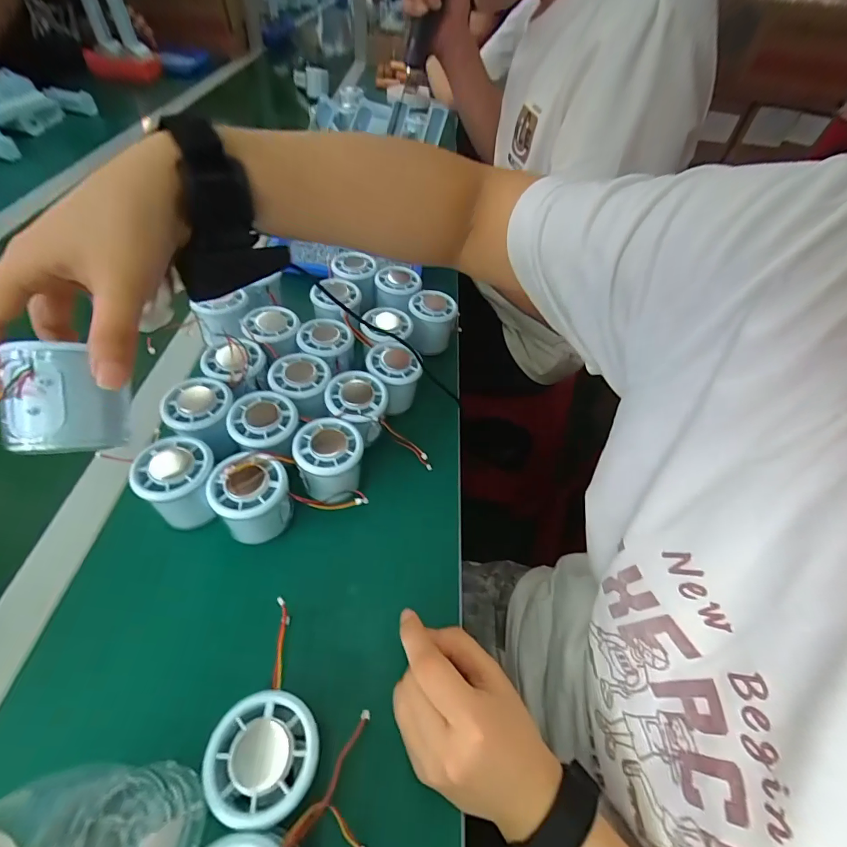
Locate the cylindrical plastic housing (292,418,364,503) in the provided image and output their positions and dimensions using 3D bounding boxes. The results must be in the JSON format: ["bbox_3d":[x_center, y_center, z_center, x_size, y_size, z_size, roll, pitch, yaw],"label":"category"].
[{"bbox_3d":[-0.081,0.031,0.361,0.055,0.039,0.060,2,51,-5],"label":"cylindrical plastic housing"}]

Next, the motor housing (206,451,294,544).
[{"bbox_3d":[-0.137,0.061,0.336,0.058,0.049,0.056,3,51,-4],"label":"motor housing"}]

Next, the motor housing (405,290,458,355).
[{"bbox_3d":[0.010,-0.125,0.508,0.054,0.056,0.055,10,50,1],"label":"motor housing"}]

